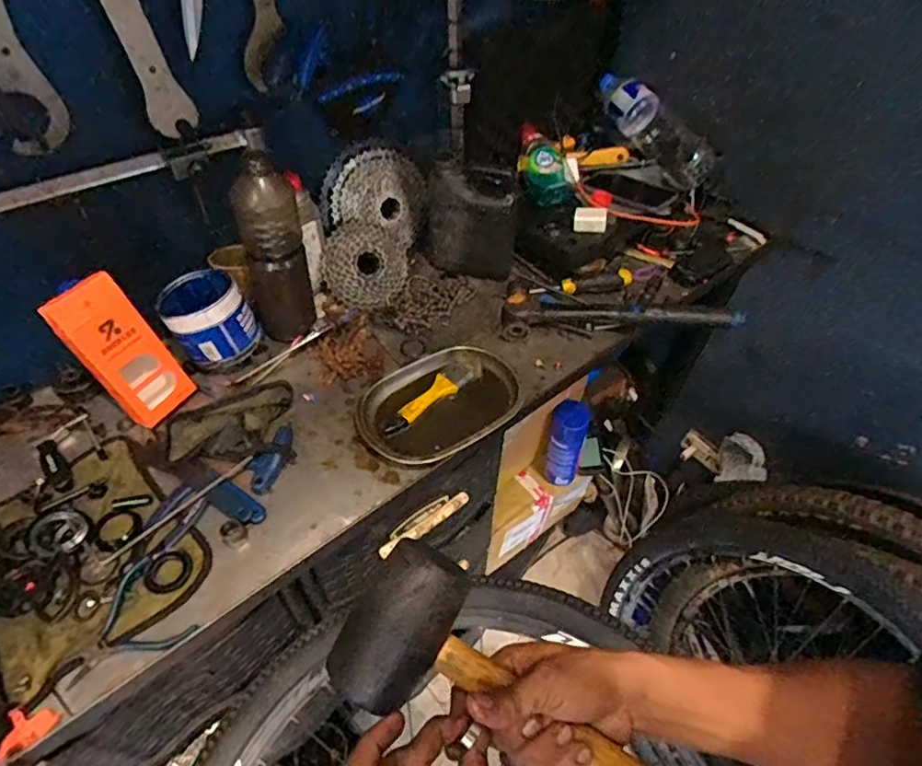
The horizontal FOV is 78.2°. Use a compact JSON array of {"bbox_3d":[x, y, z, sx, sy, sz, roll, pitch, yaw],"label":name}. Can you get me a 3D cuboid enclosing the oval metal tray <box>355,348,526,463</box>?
[{"bbox_3d":[-0.023,0.025,0.740,0.216,0.029,0.141,-34,59,-26],"label":"oval metal tray"}]

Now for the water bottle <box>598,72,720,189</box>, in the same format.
[{"bbox_3d":[0.339,-0.456,1.005,0.090,0.081,0.271,-31,73,-29],"label":"water bottle"}]

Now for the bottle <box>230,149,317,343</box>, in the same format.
[{"bbox_3d":[-0.240,-0.169,0.733,0.077,0.245,0.065,-10,52,-11],"label":"bottle"}]

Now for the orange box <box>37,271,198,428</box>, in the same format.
[{"bbox_3d":[-0.399,-0.035,0.674,0.032,0.179,0.076,2,42,29],"label":"orange box"}]

